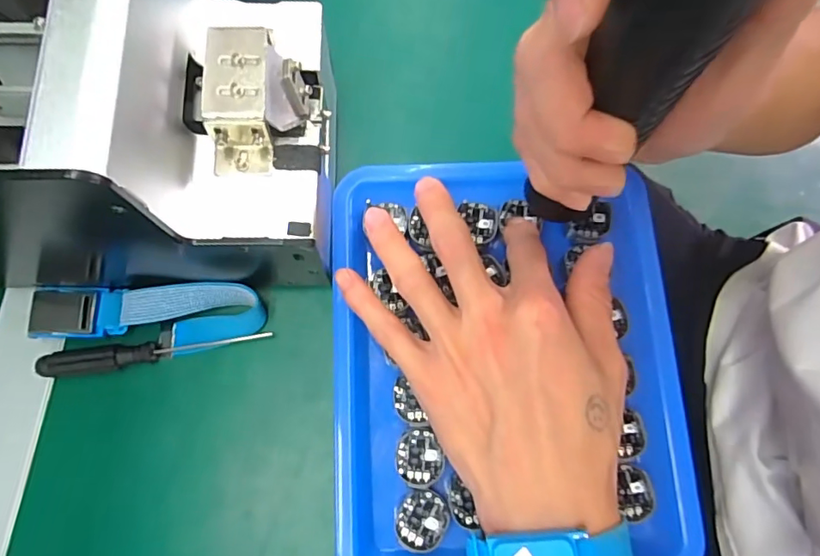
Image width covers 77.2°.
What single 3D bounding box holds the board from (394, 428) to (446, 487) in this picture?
[{"bbox_3d":[0.005,0.091,0.259,0.024,0.005,0.027,7,82,4],"label":"board"}]

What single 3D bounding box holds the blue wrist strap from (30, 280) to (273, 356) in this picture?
[{"bbox_3d":[-0.140,0.022,0.279,0.118,0.028,0.034,-1,77,0],"label":"blue wrist strap"}]

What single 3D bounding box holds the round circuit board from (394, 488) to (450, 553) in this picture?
[{"bbox_3d":[0.006,0.119,0.255,0.026,0.007,0.027,0,77,0],"label":"round circuit board"}]

